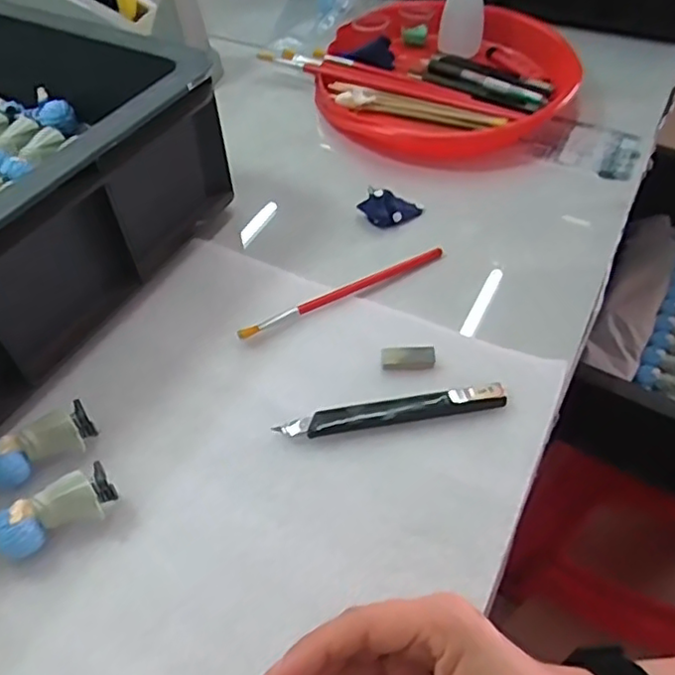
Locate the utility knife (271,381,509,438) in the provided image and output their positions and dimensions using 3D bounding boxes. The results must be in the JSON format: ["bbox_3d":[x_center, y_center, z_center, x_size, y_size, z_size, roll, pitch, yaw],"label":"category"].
[{"bbox_3d":[0.034,0.043,0.388,0.136,0.008,0.018,-9,50,-6],"label":"utility knife"}]

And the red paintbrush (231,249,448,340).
[{"bbox_3d":[0.005,-0.033,0.461,0.164,0.011,0.013,-26,56,-19],"label":"red paintbrush"}]

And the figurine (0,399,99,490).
[{"bbox_3d":[-0.170,0.062,0.368,0.060,0.031,0.022,-22,53,-16],"label":"figurine"}]

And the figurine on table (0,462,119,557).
[{"bbox_3d":[-0.147,0.094,0.342,0.059,0.031,0.024,-27,55,-20],"label":"figurine on table"}]

